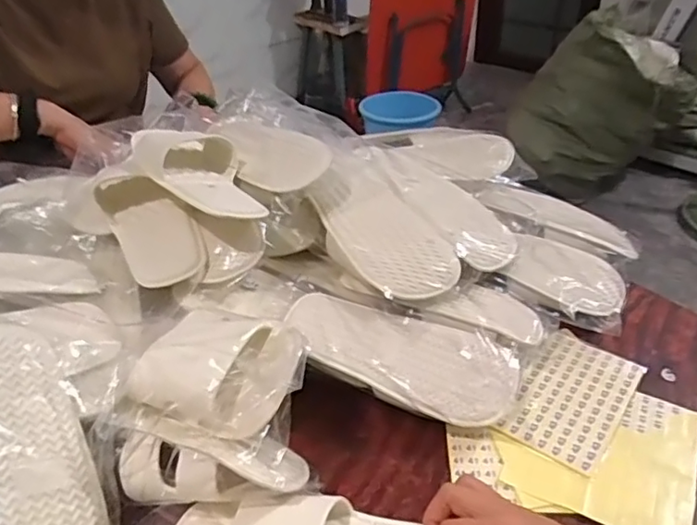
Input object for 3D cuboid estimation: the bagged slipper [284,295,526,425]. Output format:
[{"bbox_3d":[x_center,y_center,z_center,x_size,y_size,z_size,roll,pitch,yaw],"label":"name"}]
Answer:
[{"bbox_3d":[0.050,0.092,0.599,0.235,0.049,0.099,12,38,20],"label":"bagged slipper"}]

